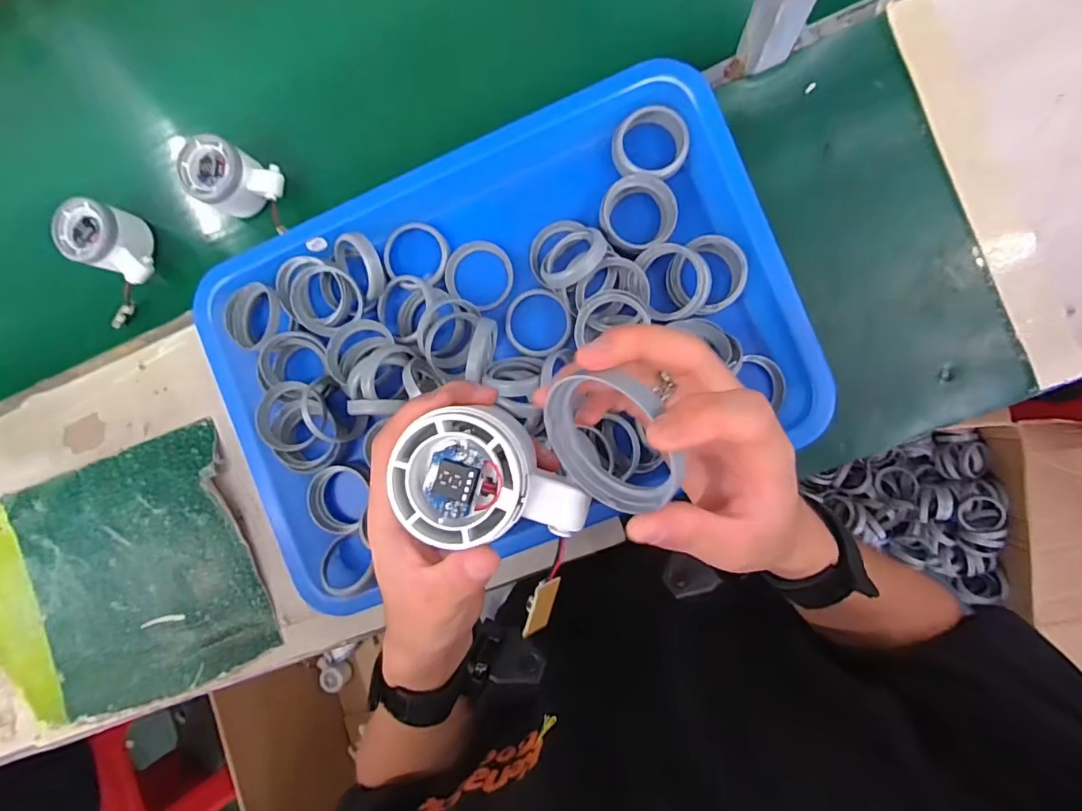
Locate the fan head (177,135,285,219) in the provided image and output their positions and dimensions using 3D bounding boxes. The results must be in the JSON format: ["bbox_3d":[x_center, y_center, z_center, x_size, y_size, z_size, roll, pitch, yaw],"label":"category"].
[{"bbox_3d":[-0.284,-0.205,0.475,0.082,0.042,0.060,25,94,6],"label":"fan head"}]

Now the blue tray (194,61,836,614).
[{"bbox_3d":[-0.044,-0.057,0.435,0.469,0.058,0.320,-22,89,7],"label":"blue tray"}]

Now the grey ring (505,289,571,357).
[{"bbox_3d":[-0.003,-0.072,0.445,0.058,0.012,0.061,-2,79,12],"label":"grey ring"}]

